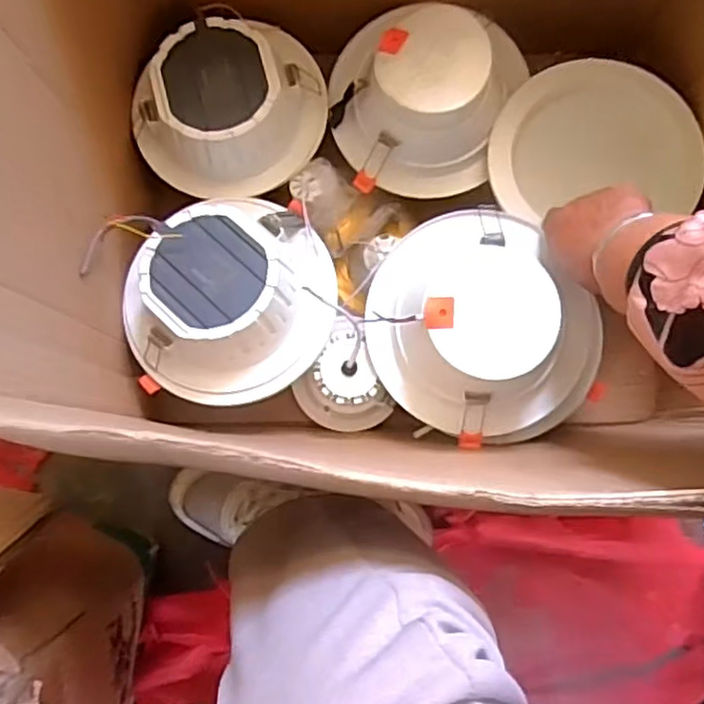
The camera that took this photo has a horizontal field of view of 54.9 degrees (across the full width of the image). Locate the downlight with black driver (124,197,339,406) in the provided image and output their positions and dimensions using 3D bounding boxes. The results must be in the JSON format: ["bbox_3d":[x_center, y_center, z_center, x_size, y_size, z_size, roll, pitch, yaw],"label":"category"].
[{"bbox_3d":[-0.103,-0.040,0.549,0.172,0.064,0.153,-14,81,4],"label":"downlight with black driver"}]

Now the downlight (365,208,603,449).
[{"bbox_3d":[0.103,-0.017,0.537,0.166,0.091,0.181,-1,82,6],"label":"downlight"}]

